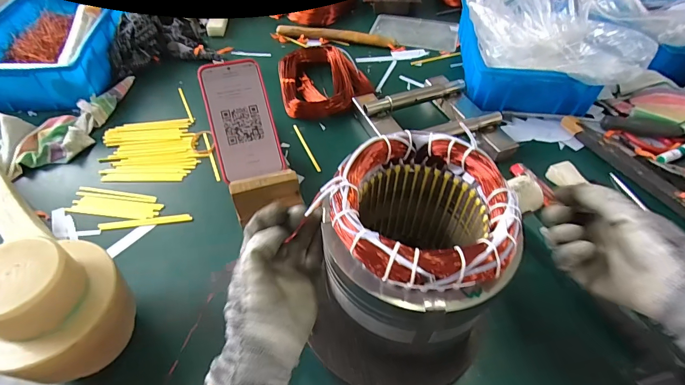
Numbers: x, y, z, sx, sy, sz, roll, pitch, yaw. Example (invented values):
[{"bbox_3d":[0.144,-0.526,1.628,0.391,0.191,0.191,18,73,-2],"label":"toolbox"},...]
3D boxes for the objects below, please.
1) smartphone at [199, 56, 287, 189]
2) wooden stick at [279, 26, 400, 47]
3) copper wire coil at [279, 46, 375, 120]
[{"bbox_3d":[-0.135,-0.099,0.490,0.081,0.007,0.163,-15,84,-12],"label":"smartphone"},{"bbox_3d":[-0.013,-0.325,0.760,0.250,0.020,0.025,10,49,7],"label":"wooden stick"},{"bbox_3d":[-0.033,-0.200,0.645,0.155,0.040,0.148,1,49,-1],"label":"copper wire coil"}]

